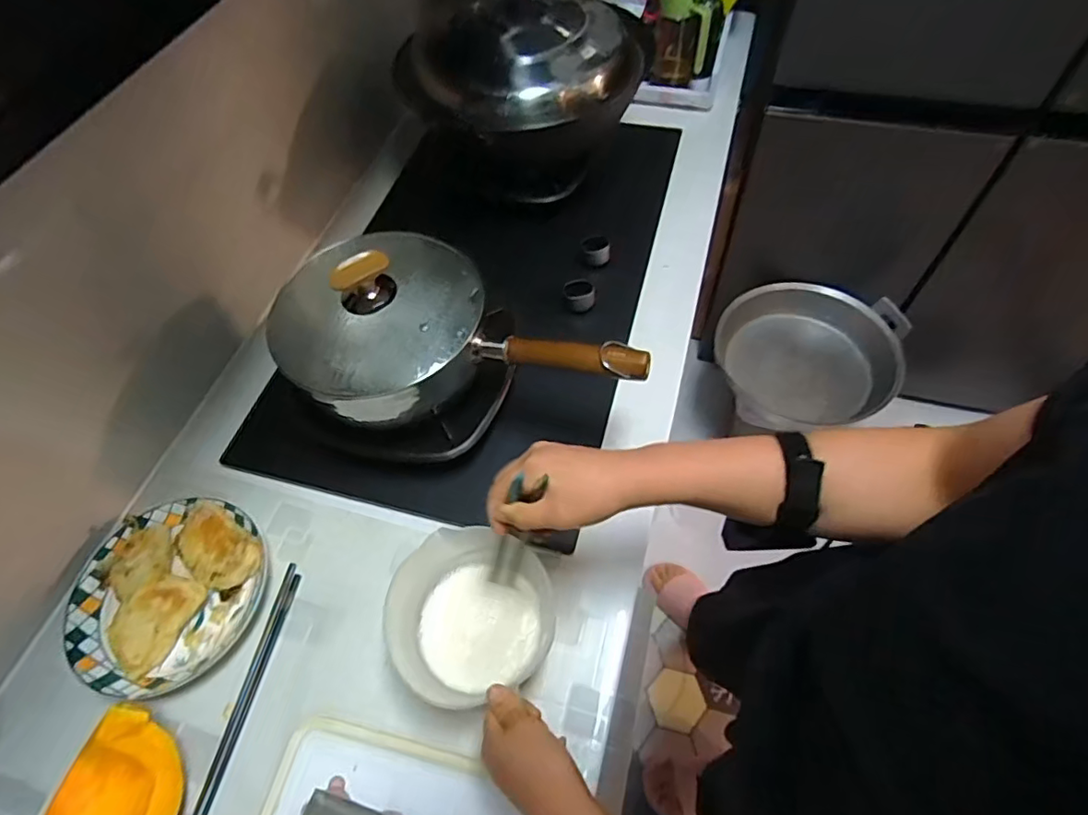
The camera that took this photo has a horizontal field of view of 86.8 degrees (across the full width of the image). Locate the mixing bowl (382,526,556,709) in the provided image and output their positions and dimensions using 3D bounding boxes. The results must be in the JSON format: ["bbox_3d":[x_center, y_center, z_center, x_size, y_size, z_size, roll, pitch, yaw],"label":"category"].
[{"bbox_3d":[-0.068,0.200,0.542,0.139,0.083,0.139,-2,58,3],"label":"mixing bowl"}]

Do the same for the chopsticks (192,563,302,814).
[{"bbox_3d":[-0.291,0.274,0.573,0.020,0.012,0.231,7,59,8],"label":"chopsticks"}]

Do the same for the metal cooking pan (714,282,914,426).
[{"bbox_3d":[0.578,-0.109,1.284,0.368,0.148,0.337,14,60,12],"label":"metal cooking pan"}]

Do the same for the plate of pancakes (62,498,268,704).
[{"bbox_3d":[-0.395,0.191,0.601,0.187,0.046,0.190,-2,58,3],"label":"plate of pancakes"}]

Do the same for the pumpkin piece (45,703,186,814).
[{"bbox_3d":[-0.372,0.333,0.489,0.094,0.097,0.118,-21,59,-9],"label":"pumpkin piece"}]

